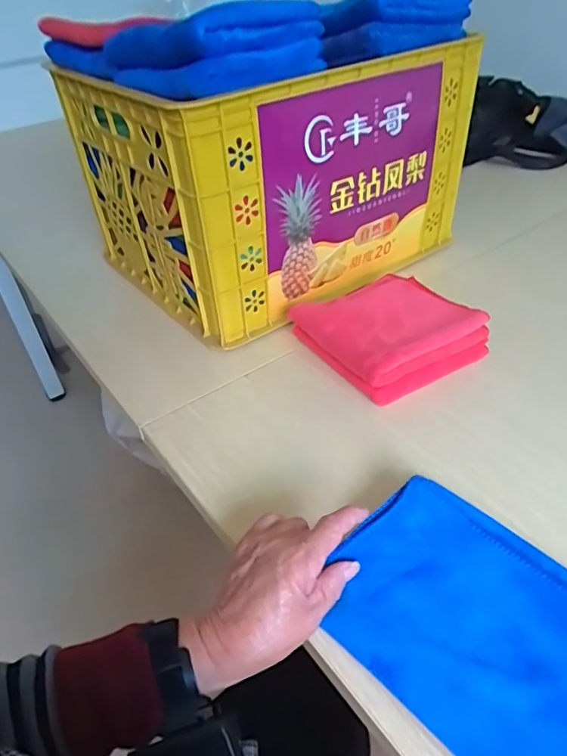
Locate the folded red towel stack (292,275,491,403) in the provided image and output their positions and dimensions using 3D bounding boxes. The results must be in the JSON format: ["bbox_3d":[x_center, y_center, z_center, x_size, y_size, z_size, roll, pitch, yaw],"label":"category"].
[{"bbox_3d":[0.111,-0.065,0.640,0.184,0.059,0.192,-24,42,-19],"label":"folded red towel stack"}]

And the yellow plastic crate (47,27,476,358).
[{"bbox_3d":[-0.029,-0.327,0.797,0.446,0.269,0.394,-31,45,-27],"label":"yellow plastic crate"}]

